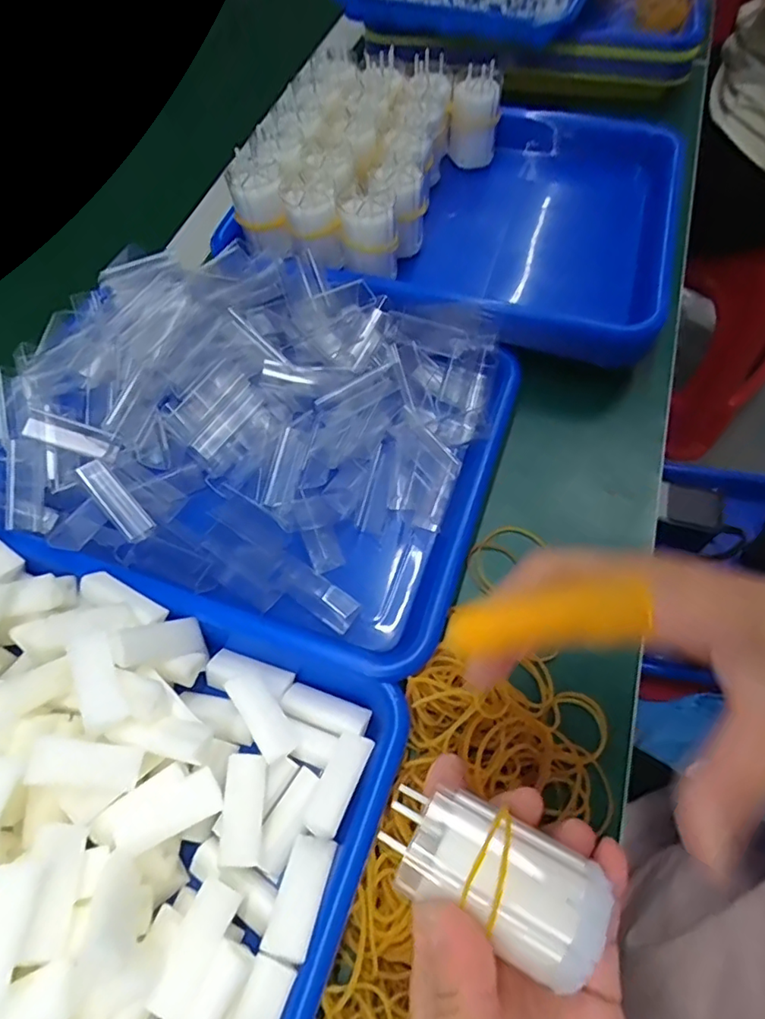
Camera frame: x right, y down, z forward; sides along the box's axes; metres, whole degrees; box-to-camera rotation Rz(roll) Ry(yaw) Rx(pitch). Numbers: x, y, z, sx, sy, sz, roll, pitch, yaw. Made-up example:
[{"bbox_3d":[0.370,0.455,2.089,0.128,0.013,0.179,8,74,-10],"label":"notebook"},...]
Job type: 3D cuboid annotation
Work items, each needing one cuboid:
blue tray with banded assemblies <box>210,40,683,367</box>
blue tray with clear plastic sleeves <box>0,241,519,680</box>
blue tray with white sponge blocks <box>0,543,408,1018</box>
[{"bbox_3d":[0.058,-0.248,0.430,0.333,0.079,0.252,10,63,8],"label":"blue tray with banded assemblies"},{"bbox_3d":[-0.090,-0.060,0.362,0.318,0.067,0.242,17,64,12],"label":"blue tray with clear plastic sleeves"},{"bbox_3d":[-0.172,0.128,0.242,0.321,0.077,0.229,18,64,12],"label":"blue tray with white sponge blocks"}]

